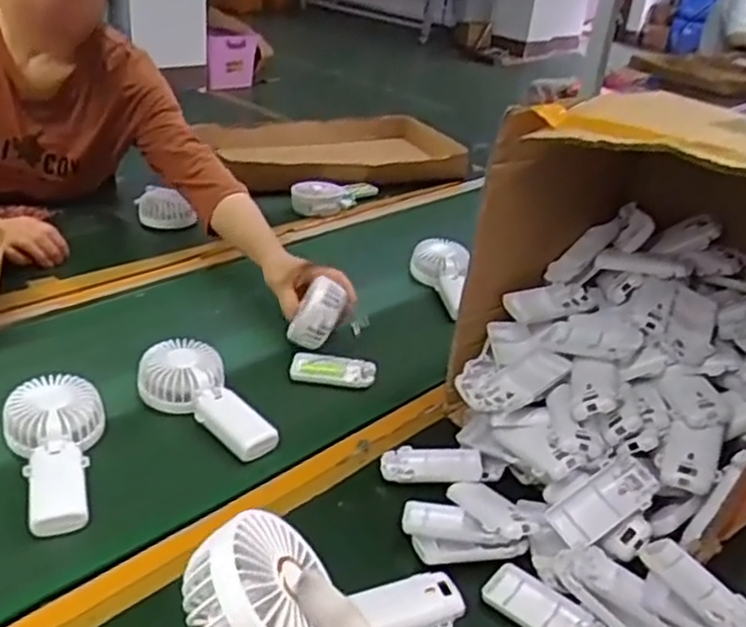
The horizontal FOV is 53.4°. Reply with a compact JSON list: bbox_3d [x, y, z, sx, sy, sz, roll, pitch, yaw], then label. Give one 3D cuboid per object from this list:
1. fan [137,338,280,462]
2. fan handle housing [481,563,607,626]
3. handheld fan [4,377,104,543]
[{"bbox_3d":[-0.174,0.088,0.761,0.080,0.049,0.163,-17,36,-37],"label":"fan"},{"bbox_3d":[0.137,0.241,0.597,0.097,0.017,0.048,28,35,34],"label":"fan handle housing"},{"bbox_3d":[-0.286,0.125,0.679,0.084,0.044,0.177,-8,31,-25],"label":"handheld fan"}]

